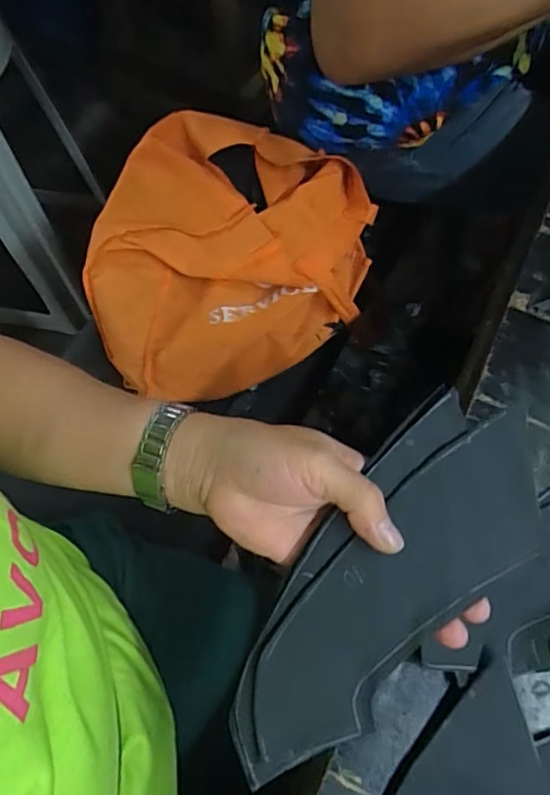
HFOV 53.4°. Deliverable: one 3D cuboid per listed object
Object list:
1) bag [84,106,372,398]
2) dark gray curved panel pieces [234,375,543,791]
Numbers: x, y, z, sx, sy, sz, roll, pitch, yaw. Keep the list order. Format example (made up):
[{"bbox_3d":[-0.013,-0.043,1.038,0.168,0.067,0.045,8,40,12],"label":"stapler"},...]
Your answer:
[{"bbox_3d":[-0.056,-0.161,0.606,0.309,0.075,0.333,12,66,4],"label":"bag"},{"bbox_3d":[0.054,0.094,0.271,0.081,0.015,0.204,40,84,15],"label":"dark gray curved panel pieces"}]

